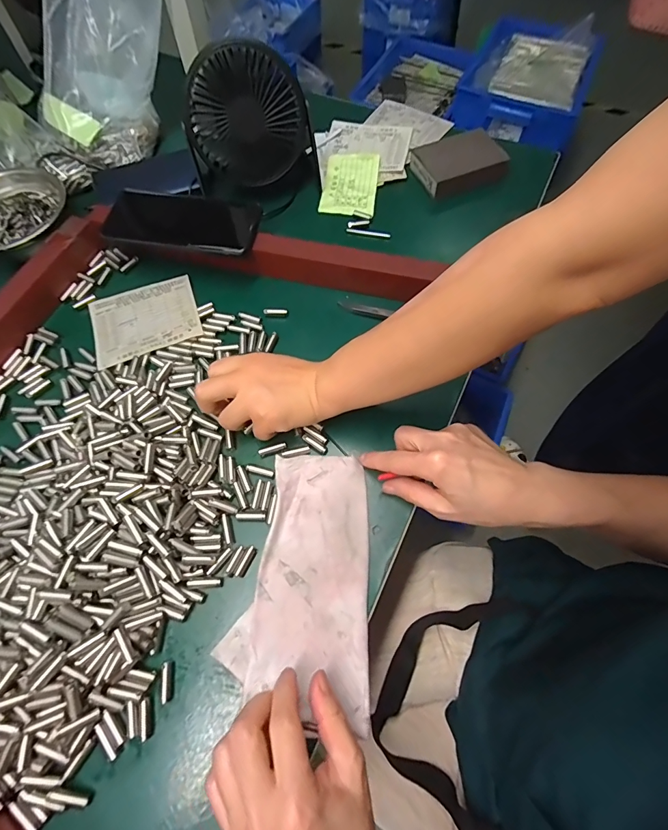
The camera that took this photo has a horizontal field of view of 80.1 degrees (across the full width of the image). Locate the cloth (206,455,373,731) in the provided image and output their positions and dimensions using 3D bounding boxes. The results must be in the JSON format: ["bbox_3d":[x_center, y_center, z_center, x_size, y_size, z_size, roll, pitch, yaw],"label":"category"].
[{"bbox_3d":[-0.026,0.122,0.313,0.104,0.007,0.184,0,66,2],"label":"cloth"}]

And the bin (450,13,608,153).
[{"bbox_3d":[0.540,-0.936,1.098,0.315,0.112,0.454,23,67,10],"label":"bin"}]

